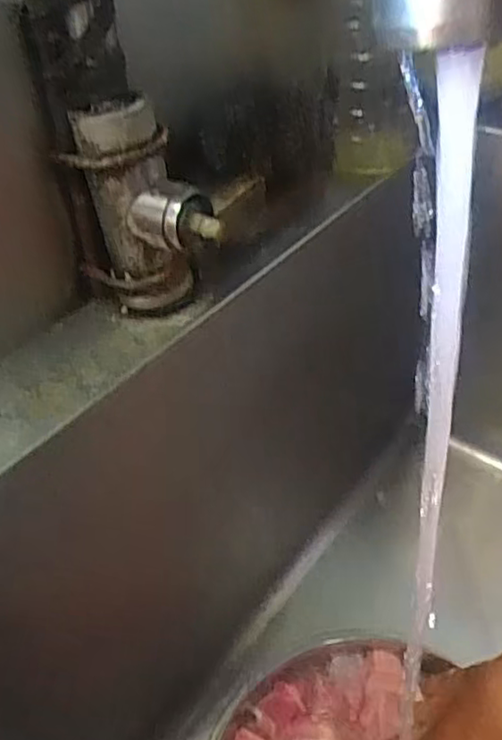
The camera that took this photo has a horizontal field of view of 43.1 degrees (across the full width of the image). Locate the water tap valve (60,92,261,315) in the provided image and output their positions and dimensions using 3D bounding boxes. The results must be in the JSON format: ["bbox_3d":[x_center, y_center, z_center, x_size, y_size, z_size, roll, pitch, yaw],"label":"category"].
[{"bbox_3d":[-0.051,-0.084,0.364,0.099,0.126,0.039,11,45,15],"label":"water tap valve"}]

